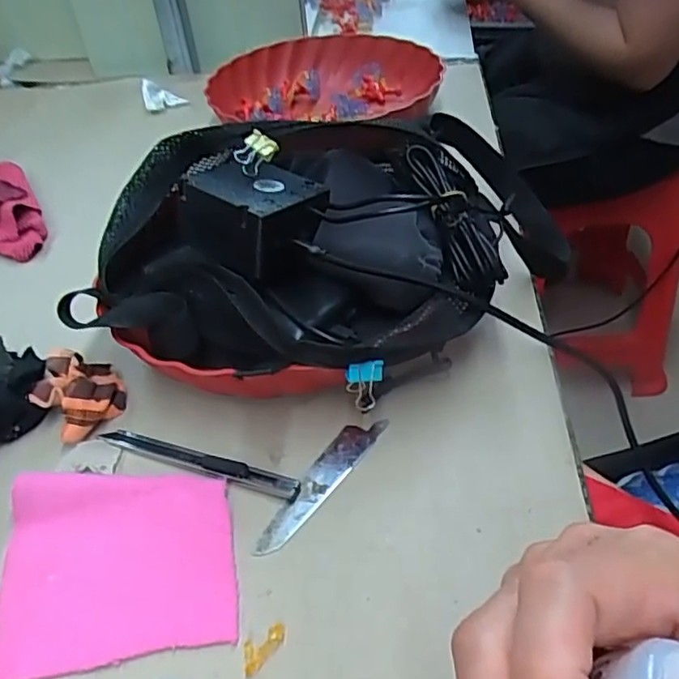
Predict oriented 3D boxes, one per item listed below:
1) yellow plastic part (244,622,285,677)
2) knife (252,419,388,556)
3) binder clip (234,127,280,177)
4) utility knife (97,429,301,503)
[{"bbox_3d":[-0.036,0.139,0.288,0.012,0.004,0.025,31,54,33],"label":"yellow plastic part"},{"bbox_3d":[-0.011,0.079,0.352,0.021,0.004,0.102,25,52,28],"label":"knife"},{"bbox_3d":[-0.057,-0.126,0.426,0.027,0.020,0.020,-36,77,-5],"label":"binder clip"},{"bbox_3d":[-0.083,0.068,0.362,0.129,0.005,0.013,12,46,18],"label":"utility knife"}]

